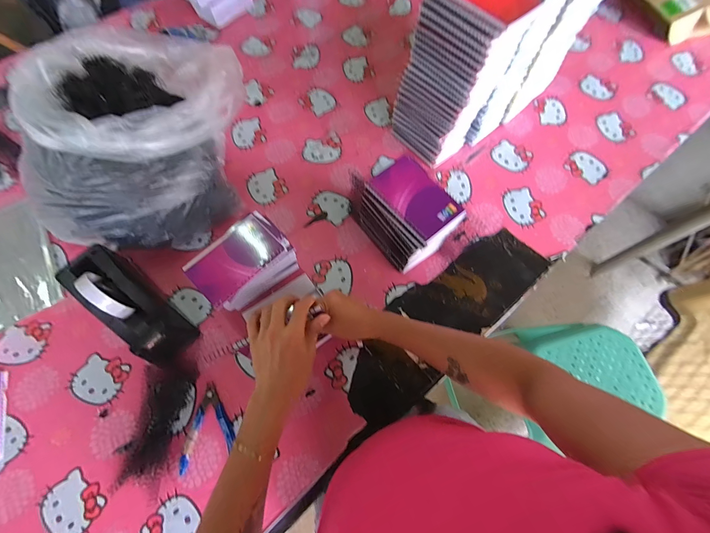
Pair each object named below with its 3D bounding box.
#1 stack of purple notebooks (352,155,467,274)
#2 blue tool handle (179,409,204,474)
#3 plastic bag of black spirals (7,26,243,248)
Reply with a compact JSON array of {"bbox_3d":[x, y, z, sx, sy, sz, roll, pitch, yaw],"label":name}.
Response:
[{"bbox_3d":[0.087,-0.073,0.521,0.087,0.151,0.151,-35,71,-12],"label":"stack of purple notebooks"},{"bbox_3d":[-0.242,0.258,0.463,0.013,0.008,0.086,8,68,5],"label":"blue tool handle"},{"bbox_3d":[-0.366,-0.236,0.561,0.280,0.216,0.399,2,68,1],"label":"plastic bag of black spirals"}]

